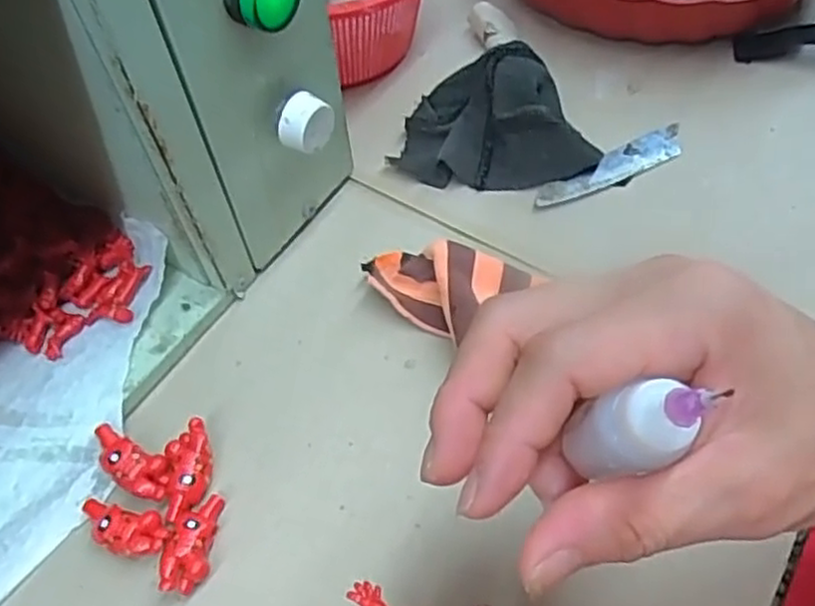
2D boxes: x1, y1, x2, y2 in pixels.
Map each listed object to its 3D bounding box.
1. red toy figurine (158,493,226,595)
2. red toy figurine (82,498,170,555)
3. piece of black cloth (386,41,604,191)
[{"bbox_3d":[-0.088,0.096,0.297,0.017,0.015,0.040,2,56,2],"label":"red toy figurine"},{"bbox_3d":[-0.117,0.093,0.301,0.040,0.011,0.018,12,57,8],"label":"red toy figurine"},{"bbox_3d":[0.051,-0.101,0.410,0.106,0.044,0.081,24,59,16],"label":"piece of black cloth"}]

